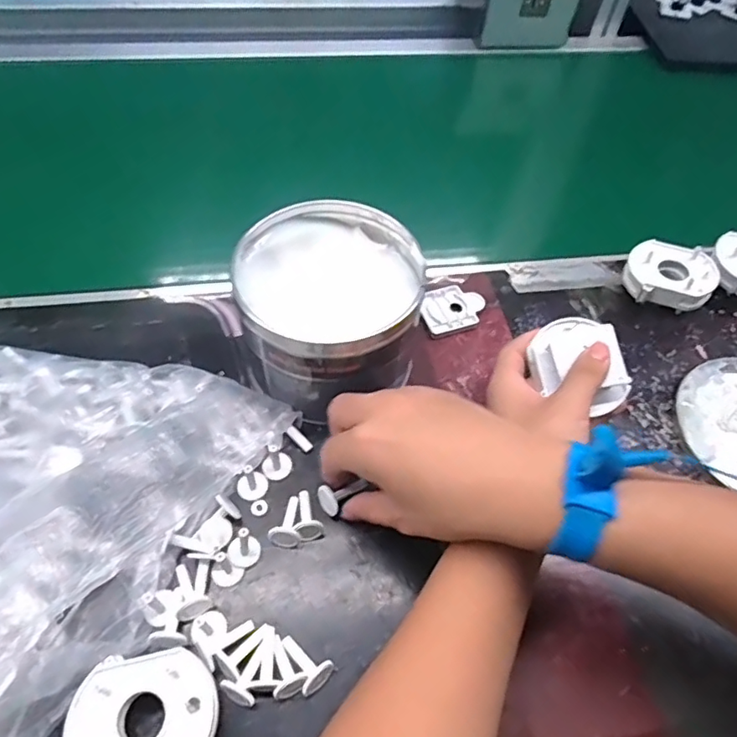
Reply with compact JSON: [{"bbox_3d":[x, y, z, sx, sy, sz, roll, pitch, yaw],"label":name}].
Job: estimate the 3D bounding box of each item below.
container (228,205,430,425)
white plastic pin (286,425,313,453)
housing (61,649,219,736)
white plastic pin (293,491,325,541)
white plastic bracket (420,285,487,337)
[{"bbox_3d":[-0.027,-0.042,0.404,0.131,0.093,0.123,-19,59,-14],"label":"container"},{"bbox_3d":[-0.049,0.050,0.391,0.022,0.004,0.006,45,64,0],"label":"white plastic pin"},{"bbox_3d":[-0.117,0.183,0.286,0.071,0.021,0.061,-16,58,-12],"label":"housing"},{"bbox_3d":[-0.040,0.097,0.361,0.018,0.015,0.035,-11,42,-9],"label":"white plastic pin"},{"bbox_3d":[0.072,-0.051,0.469,0.056,0.009,0.045,-15,58,-11],"label":"white plastic bracket"}]

